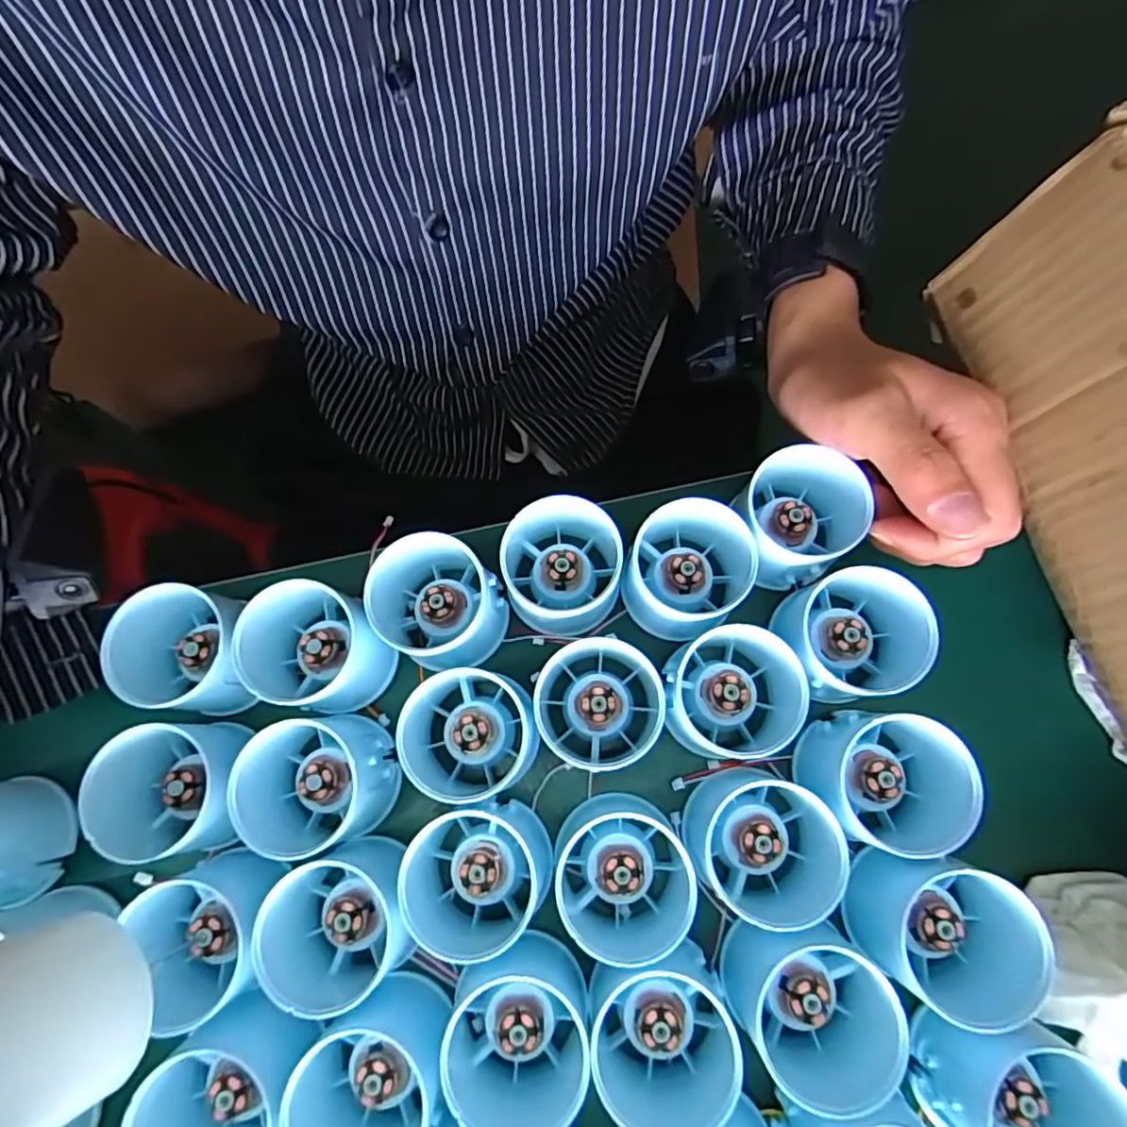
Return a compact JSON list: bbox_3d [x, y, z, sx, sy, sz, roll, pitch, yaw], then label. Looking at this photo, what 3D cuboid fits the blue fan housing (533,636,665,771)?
[{"bbox_3d":[0.016,0.062,0.272,0.057,0.046,0.052,-1,76,3],"label":"blue fan housing"}]

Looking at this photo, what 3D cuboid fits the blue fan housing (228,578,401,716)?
[{"bbox_3d":[-0.108,0.037,0.279,0.053,0.045,0.050,-1,76,3],"label":"blue fan housing"}]

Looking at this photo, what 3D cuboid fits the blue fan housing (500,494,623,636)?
[{"bbox_3d":[-0.002,-0.001,0.284,0.053,0.049,0.057,-10,75,0],"label":"blue fan housing"}]

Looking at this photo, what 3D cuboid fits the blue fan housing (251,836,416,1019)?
[{"bbox_3d":[-0.092,0.147,0.249,0.047,0.041,0.057,-11,75,0],"label":"blue fan housing"}]

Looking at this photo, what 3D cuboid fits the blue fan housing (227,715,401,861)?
[{"bbox_3d":[-0.106,0.094,0.266,0.060,0.045,0.057,-1,75,3],"label":"blue fan housing"}]

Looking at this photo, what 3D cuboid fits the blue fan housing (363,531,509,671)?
[{"bbox_3d":[-0.059,0.020,0.283,0.060,0.047,0.055,-1,76,3],"label":"blue fan housing"}]

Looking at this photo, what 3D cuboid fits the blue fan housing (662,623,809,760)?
[{"bbox_3d":[0.071,0.054,0.269,0.046,0.049,0.057,-1,75,3],"label":"blue fan housing"}]

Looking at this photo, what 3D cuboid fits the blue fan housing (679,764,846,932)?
[{"bbox_3d":[0.080,0.112,0.255,0.054,0.049,0.053,-1,76,3],"label":"blue fan housing"}]

